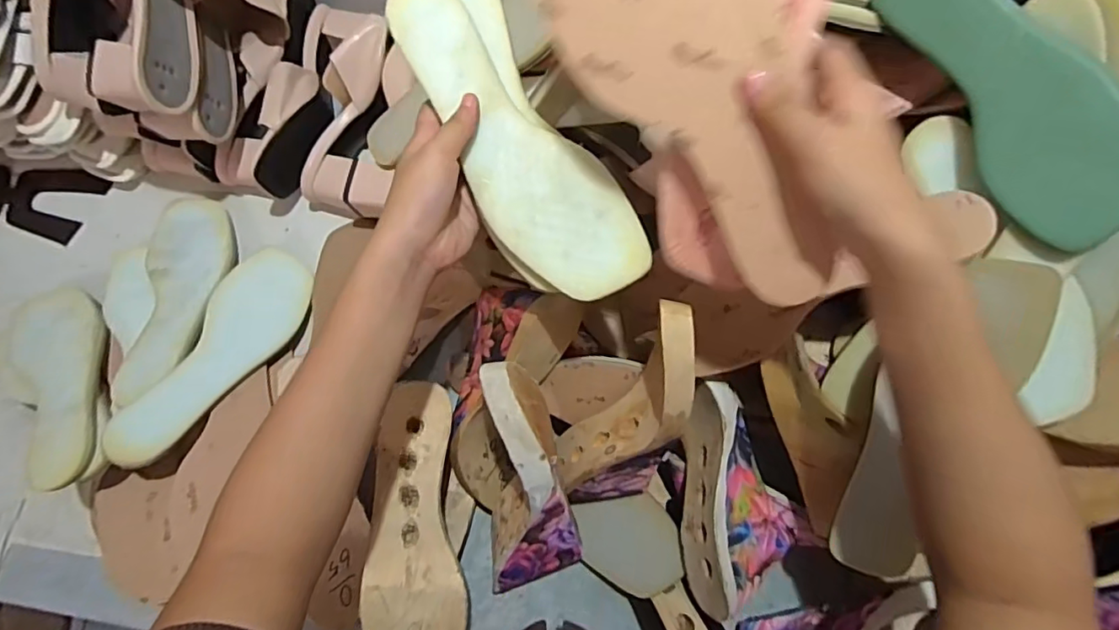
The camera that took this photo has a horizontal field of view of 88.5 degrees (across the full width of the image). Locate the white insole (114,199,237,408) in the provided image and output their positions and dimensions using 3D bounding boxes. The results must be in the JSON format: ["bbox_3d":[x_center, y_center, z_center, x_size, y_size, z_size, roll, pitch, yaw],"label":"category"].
[{"bbox_3d":[-0.387,-0.025,0.581,0.077,0.032,0.228,-1,62,0],"label":"white insole"}]

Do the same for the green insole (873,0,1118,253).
[{"bbox_3d":[0.306,-0.158,0.389,0.018,0.078,0.234,-10,71,-41],"label":"green insole"}]

